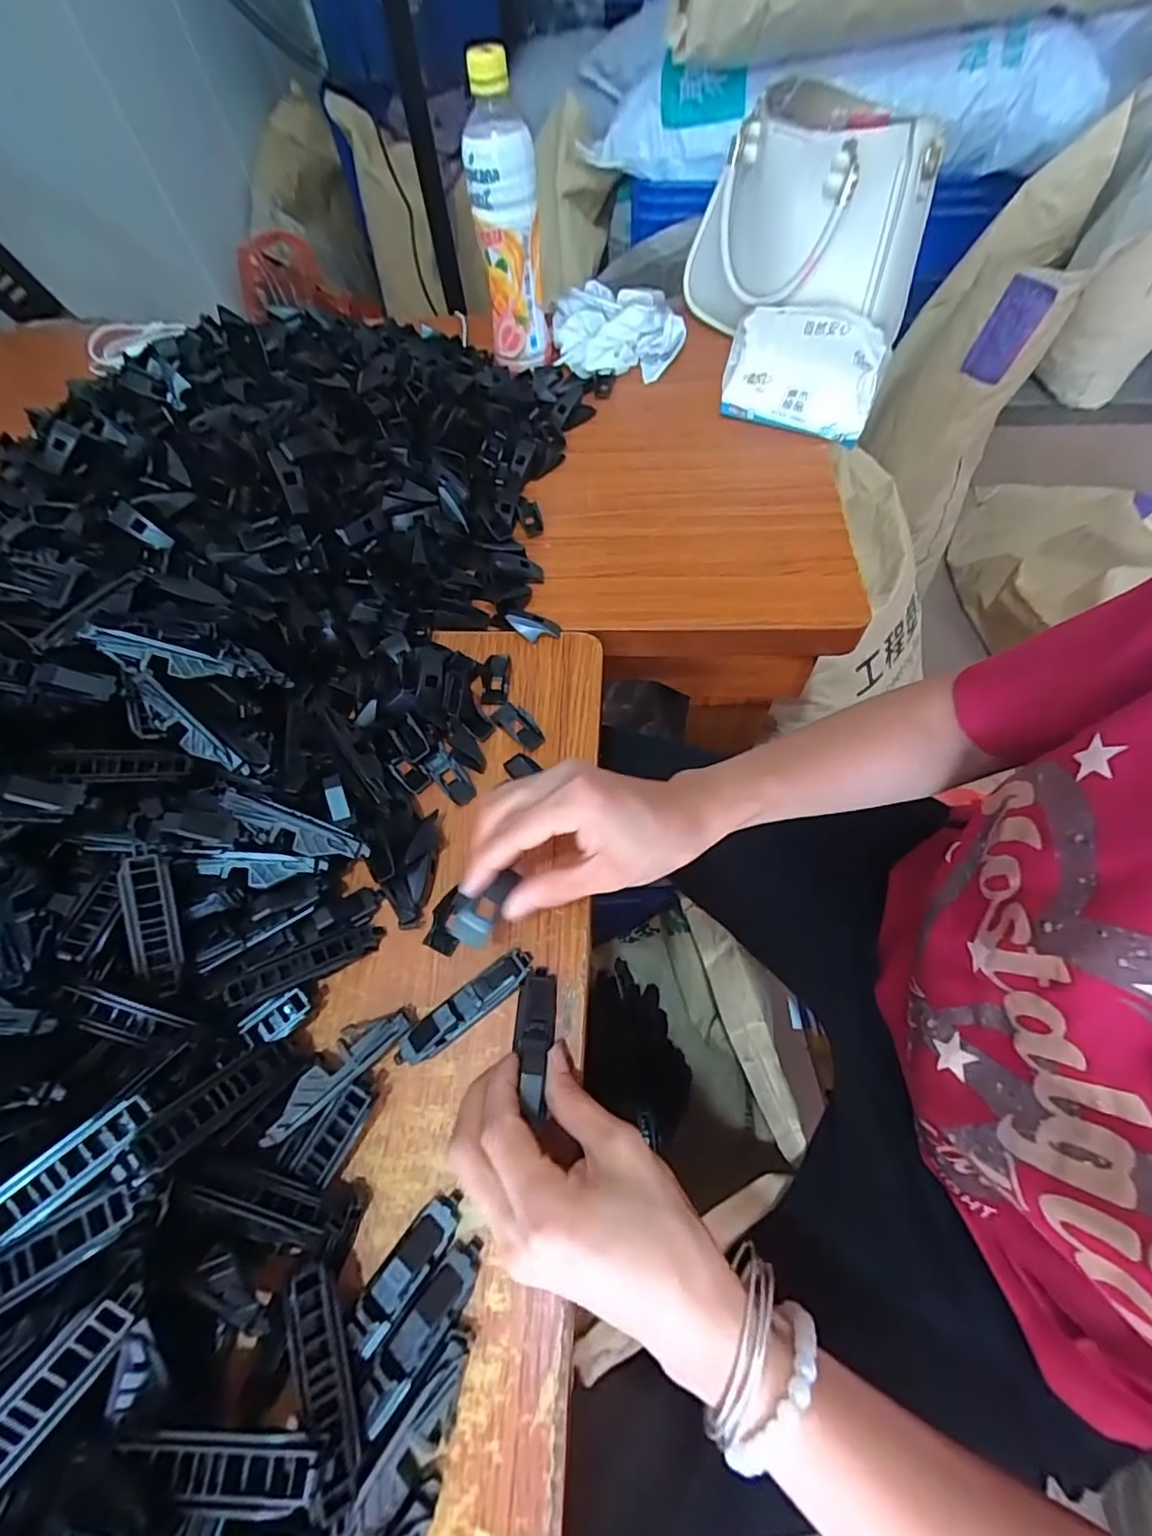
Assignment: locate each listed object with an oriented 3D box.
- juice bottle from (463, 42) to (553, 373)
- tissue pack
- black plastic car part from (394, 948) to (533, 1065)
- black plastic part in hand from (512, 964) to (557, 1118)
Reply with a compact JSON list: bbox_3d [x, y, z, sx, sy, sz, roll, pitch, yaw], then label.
[{"bbox_3d":[-0.064,-0.507,0.547,0.060,0.221,0.057,-10,61,-3],"label":"juice bottle"},{"bbox_3d":[0.211,-0.371,0.531,0.138,0.072,0.076,22,65,14],"label":"tissue pack"},{"bbox_3d":[-0.059,0.127,0.306,0.082,0.018,0.018,-35,65,-15],"label":"black plastic car part"},{"bbox_3d":[-0.022,0.136,0.291,0.022,0.018,0.076,-3,35,1],"label":"black plastic part in hand"}]

